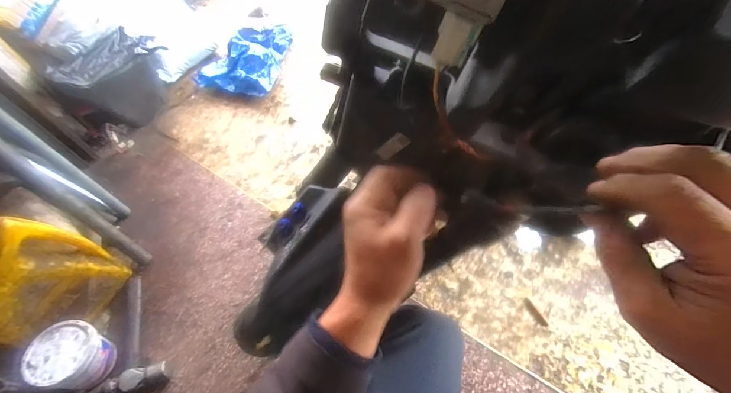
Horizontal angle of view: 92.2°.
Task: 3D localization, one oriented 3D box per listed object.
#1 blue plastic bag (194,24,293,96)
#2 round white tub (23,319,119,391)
[{"bbox_3d":[-0.402,-0.486,1.218,0.245,0.067,0.339,9,62,6],"label":"blue plastic bag"},{"bbox_3d":[-0.586,0.320,0.712,0.107,0.111,0.116,15,61,8],"label":"round white tub"}]

